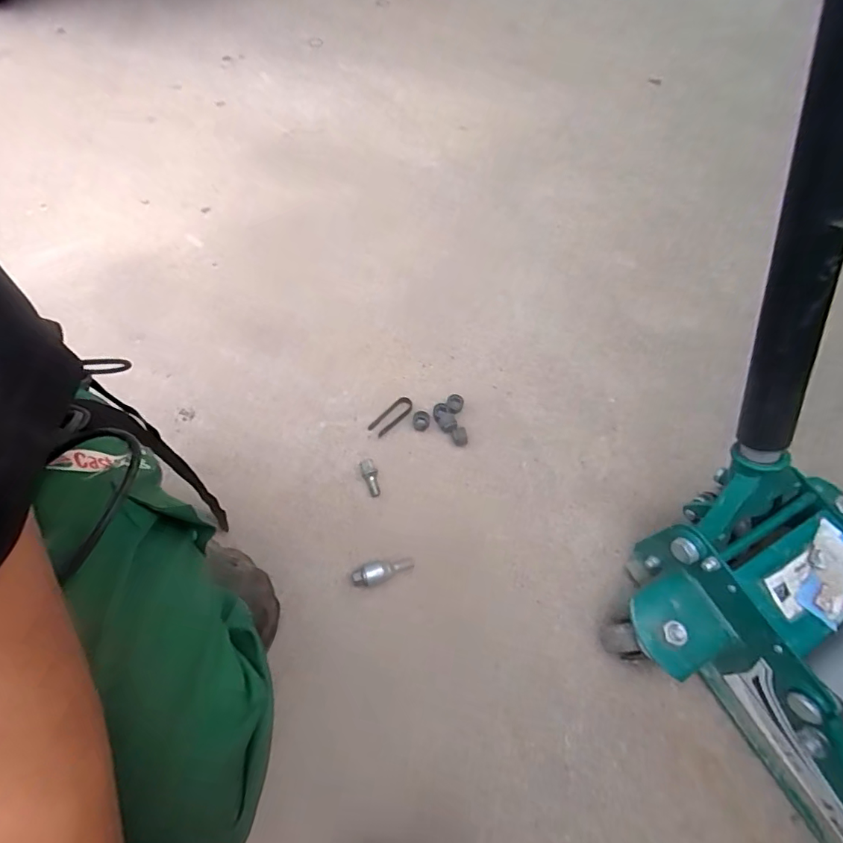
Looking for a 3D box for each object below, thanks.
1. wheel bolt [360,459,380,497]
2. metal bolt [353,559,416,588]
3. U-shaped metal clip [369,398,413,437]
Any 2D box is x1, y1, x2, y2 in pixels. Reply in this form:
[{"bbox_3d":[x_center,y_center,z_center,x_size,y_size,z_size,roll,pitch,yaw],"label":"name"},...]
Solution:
[{"bbox_3d":[-0.070,0.080,0.626,0.019,0.020,0.054,-16,77,-11],"label":"wheel bolt"},{"bbox_3d":[-0.048,0.192,0.563,0.077,0.024,0.024,-5,62,-5],"label":"metal bolt"},{"bbox_3d":[-0.045,-0.008,0.680,0.030,0.005,0.078,41,67,18],"label":"U-shaped metal clip"}]

